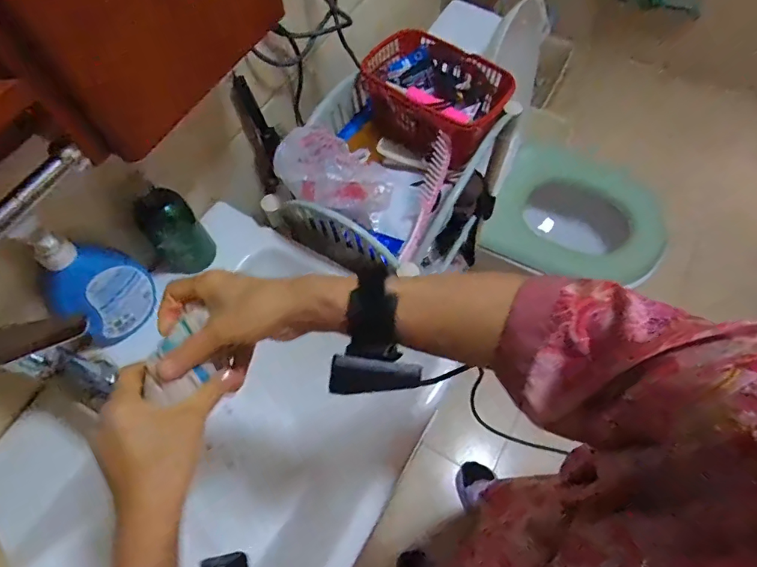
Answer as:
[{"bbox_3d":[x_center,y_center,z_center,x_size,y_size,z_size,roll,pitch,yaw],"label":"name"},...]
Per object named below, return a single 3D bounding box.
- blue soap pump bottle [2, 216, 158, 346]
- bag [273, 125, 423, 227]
[{"bbox_3d":[-0.334,-0.003,0.519,0.046,0.206,0.103,26,68,14],"label":"blue soap pump bottle"},{"bbox_3d":[-0.054,-0.146,0.608,0.180,0.071,0.089,27,69,14],"label":"bag"}]

